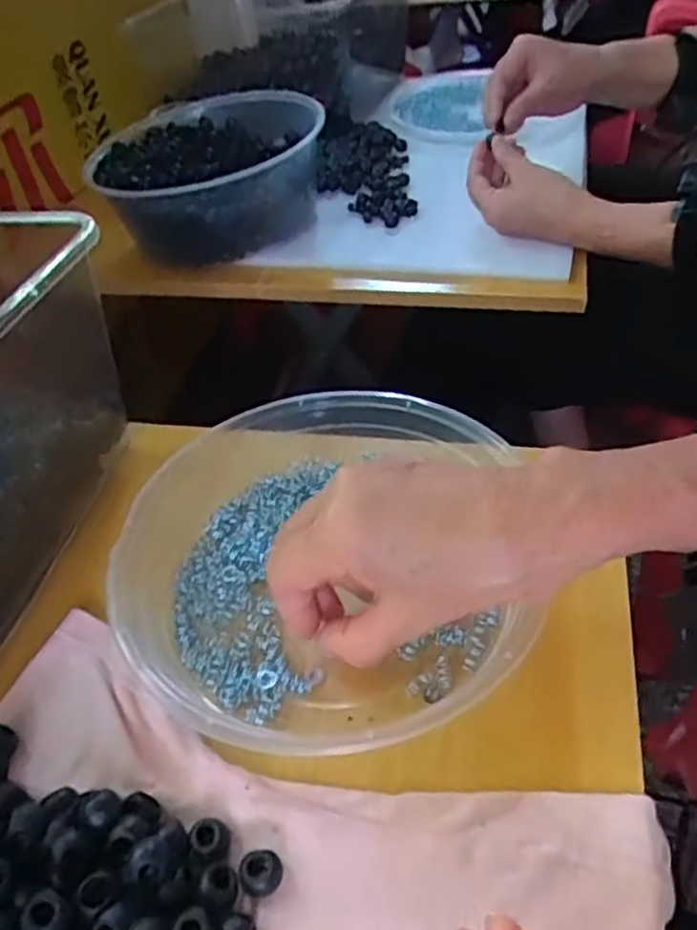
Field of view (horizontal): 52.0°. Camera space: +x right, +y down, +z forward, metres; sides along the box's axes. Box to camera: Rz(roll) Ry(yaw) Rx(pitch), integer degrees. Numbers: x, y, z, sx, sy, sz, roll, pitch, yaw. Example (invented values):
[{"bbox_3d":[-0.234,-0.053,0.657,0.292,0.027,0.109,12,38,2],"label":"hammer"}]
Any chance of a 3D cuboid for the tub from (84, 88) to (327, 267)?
[{"bbox_3d":[-0.134,-0.293,0.725,0.214,0.088,0.195,-1,44,7],"label":"tub"}]

